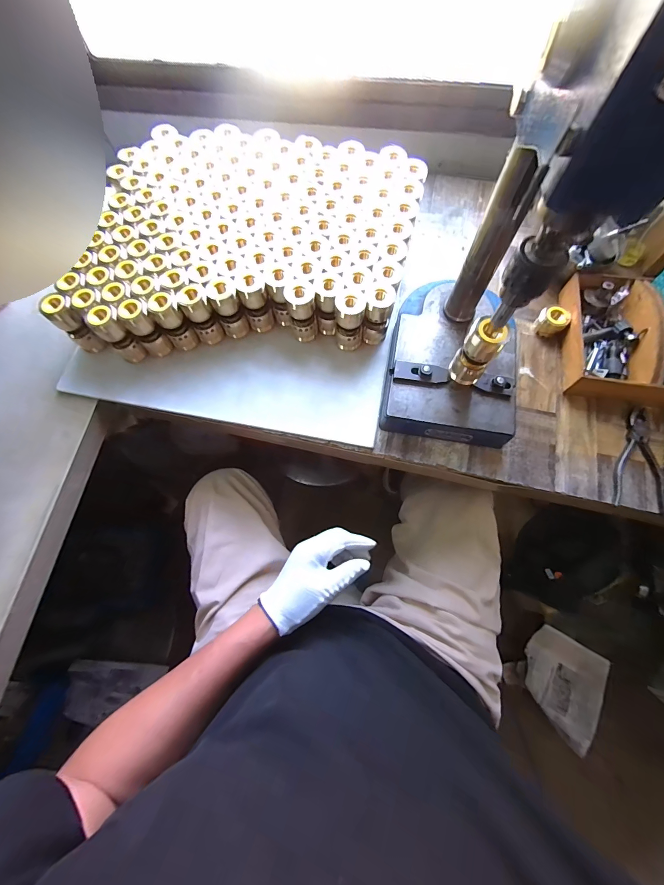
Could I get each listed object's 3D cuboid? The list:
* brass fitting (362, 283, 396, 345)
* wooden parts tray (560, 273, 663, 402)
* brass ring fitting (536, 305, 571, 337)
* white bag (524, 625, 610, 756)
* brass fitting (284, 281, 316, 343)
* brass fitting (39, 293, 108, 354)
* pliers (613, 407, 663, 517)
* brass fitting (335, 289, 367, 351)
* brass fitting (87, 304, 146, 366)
[{"bbox_3d":[0.070,-0.190,0.516,0.038,0.094,0.041,13,72,7],"label":"brass fitting"},{"bbox_3d":[0.408,-0.161,0.507,0.107,0.066,0.194,8,71,5],"label":"wooden parts tray"},{"bbox_3d":[0.345,-0.190,0.538,0.038,0.032,0.033,-6,70,0],"label":"brass ring fitting"},{"bbox_3d":[0.648,0.680,0.969,0.200,0.037,0.243,31,75,12],"label":"white bag"},{"bbox_3d":[-0.045,-0.193,0.521,0.043,0.099,0.041,-11,70,-1],"label":"brass fitting"},{"bbox_3d":[-0.384,-0.175,0.511,0.042,0.090,0.035,37,76,14],"label":"brass fitting"},{"bbox_3d":[0.433,0.025,0.475,0.063,0.014,0.146,18,72,9],"label":"pliers"},{"bbox_3d":[0.028,-0.178,0.513,0.042,0.096,0.044,3,71,4],"label":"brass fitting"},{"bbox_3d":[-0.316,-0.157,0.507,0.032,0.089,0.033,37,76,14],"label":"brass fitting"}]

